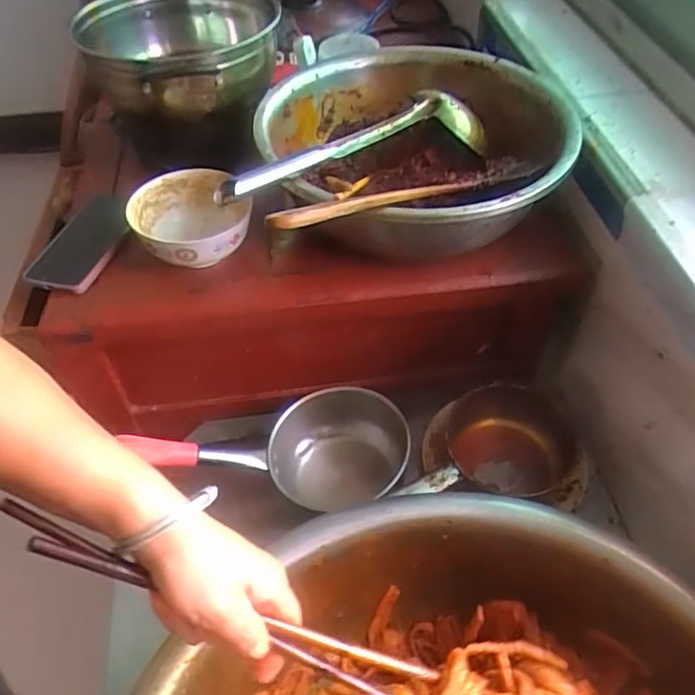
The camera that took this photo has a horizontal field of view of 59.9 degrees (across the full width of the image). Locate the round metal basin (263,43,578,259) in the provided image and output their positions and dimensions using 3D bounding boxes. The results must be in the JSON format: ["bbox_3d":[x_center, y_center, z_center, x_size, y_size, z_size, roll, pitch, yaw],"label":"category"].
[{"bbox_3d":[0.072,-0.222,0.699,0.351,0.105,0.337,-1,50,1],"label":"round metal basin"}]

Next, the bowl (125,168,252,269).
[{"bbox_3d":[-0.168,-0.131,0.673,0.118,0.078,0.121,-1,50,1],"label":"bowl"}]

